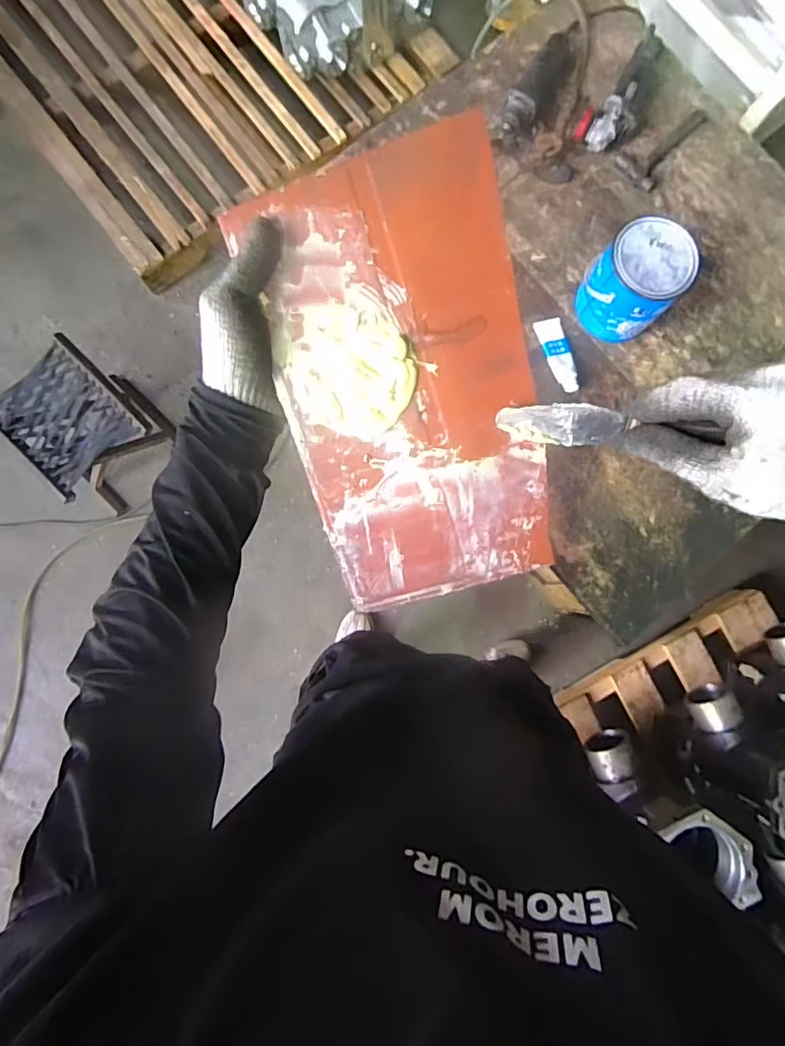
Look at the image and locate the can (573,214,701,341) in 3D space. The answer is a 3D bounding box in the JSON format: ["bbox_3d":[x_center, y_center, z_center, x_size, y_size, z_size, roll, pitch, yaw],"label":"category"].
[{"bbox_3d":[0.435,-0.434,0.963,0.150,0.160,0.146,0,83,-3],"label":"can"}]

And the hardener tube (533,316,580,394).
[{"bbox_3d":[0.317,-0.321,1.010,0.054,0.031,0.158,-12,83,-4],"label":"hardener tube"}]

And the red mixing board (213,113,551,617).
[{"bbox_3d":[0.010,-0.090,0.365,0.169,0.006,0.288,-14,101,10],"label":"red mixing board"}]

